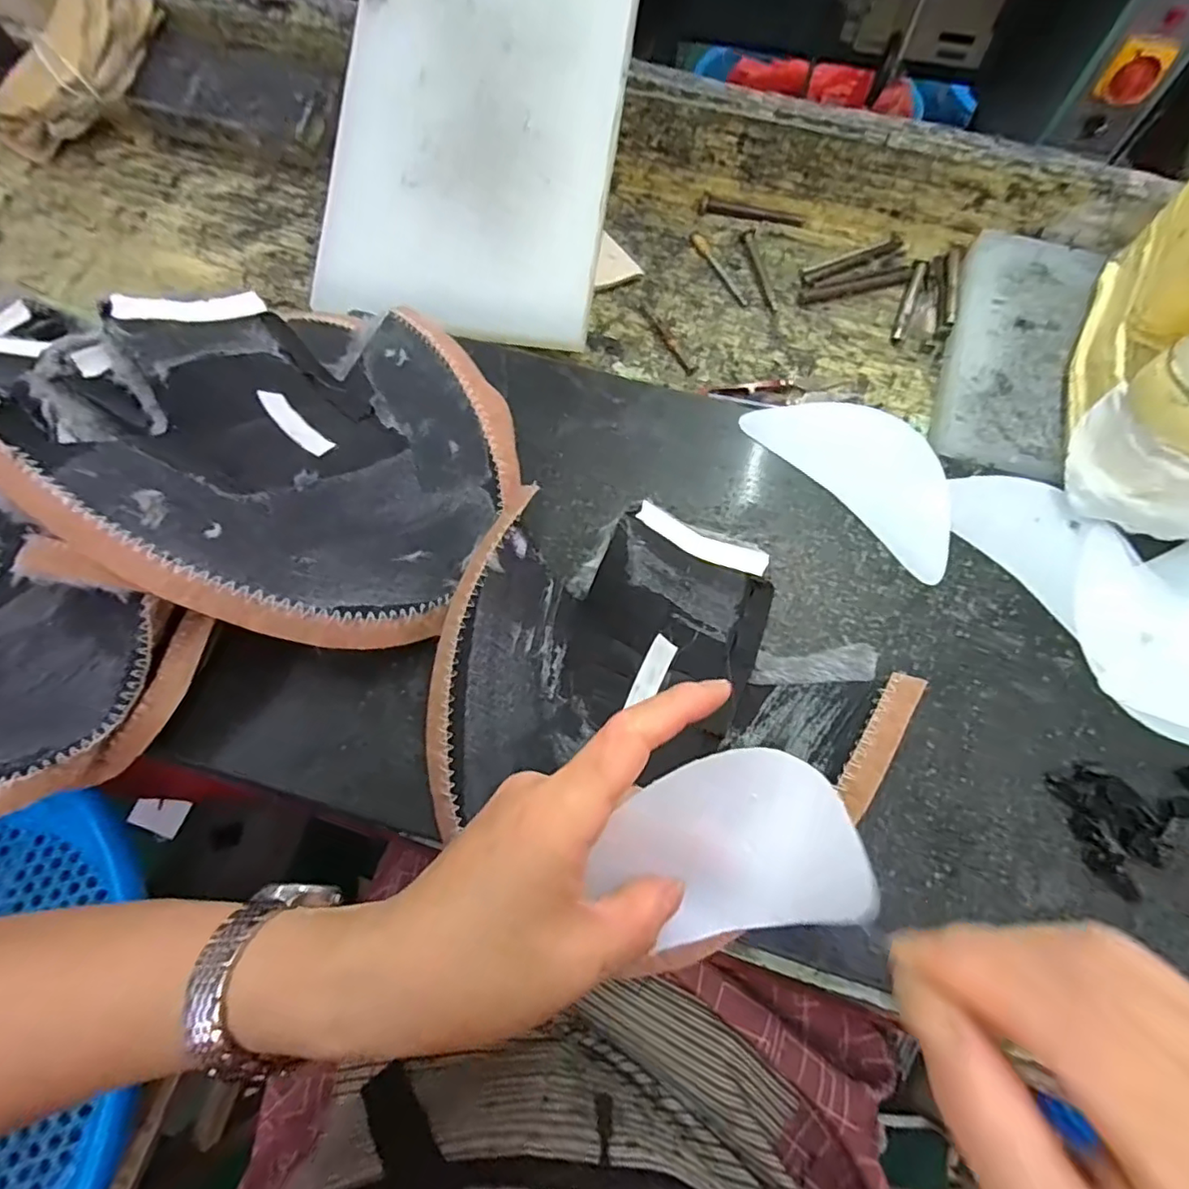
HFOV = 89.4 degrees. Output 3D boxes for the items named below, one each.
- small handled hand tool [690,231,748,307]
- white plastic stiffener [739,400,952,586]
[{"bbox_3d":[0.097,-0.258,0.472,0.012,0.004,0.085,-21,70,-7],"label":"small handled hand tool"},{"bbox_3d":[0.174,-0.082,0.380,0.078,0.006,0.146,-41,74,-13],"label":"white plastic stiffener"}]

